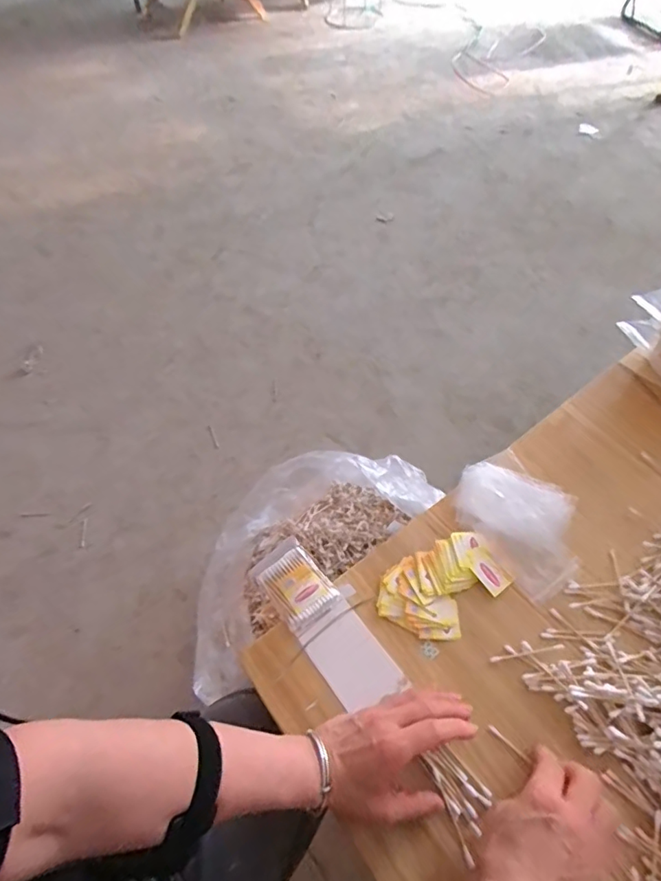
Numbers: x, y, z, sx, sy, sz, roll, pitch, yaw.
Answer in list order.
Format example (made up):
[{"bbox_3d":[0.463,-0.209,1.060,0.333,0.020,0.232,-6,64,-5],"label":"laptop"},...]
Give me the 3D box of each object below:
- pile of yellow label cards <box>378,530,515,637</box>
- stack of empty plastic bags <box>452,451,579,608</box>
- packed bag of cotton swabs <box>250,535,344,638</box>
[{"bbox_3d":[0.113,0.146,0.511,0.124,0.014,0.087,-34,61,-19],"label":"pile of yellow label cards"},{"bbox_3d":[0.211,0.083,0.552,0.112,0.017,0.151,-32,60,-18],"label":"stack of empty plastic bags"},{"bbox_3d":[-0.038,0.151,0.526,0.060,0.016,0.089,-35,61,-20],"label":"packed bag of cotton swabs"}]

